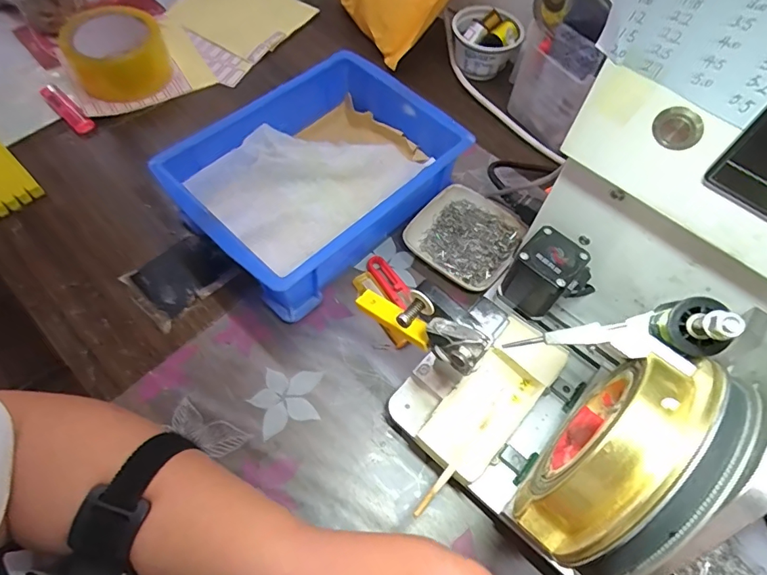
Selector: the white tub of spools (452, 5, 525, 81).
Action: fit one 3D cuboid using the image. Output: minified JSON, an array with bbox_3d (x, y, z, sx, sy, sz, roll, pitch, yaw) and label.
[{"bbox_3d":[0.124,-0.299,0.576,0.080,0.062,0.063,14,61,4],"label":"white tub of spools"}]

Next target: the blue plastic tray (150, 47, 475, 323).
[{"bbox_3d":[-0.061,-0.105,0.450,0.176,0.073,0.237,41,67,18],"label":"blue plastic tray"}]

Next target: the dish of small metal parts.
[{"bbox_3d":[0.081,-0.050,0.455,0.096,0.018,0.089,37,65,16],"label":"dish of small metal parts"}]

